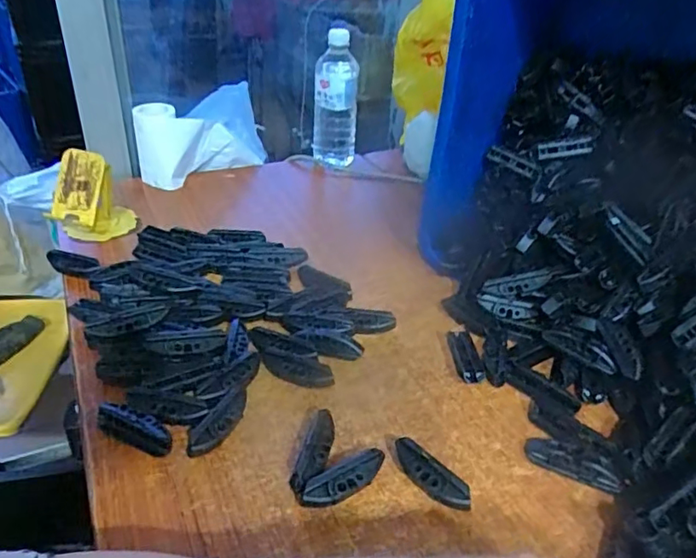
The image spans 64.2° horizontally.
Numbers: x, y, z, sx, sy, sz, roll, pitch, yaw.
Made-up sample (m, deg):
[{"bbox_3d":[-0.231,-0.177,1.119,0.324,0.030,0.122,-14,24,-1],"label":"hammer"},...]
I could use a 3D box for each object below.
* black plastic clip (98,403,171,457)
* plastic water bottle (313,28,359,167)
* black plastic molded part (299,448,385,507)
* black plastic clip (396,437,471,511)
[{"bbox_3d":[-0.166,0.117,0.435,0.067,0.022,0.018,16,34,16],"label":"black plastic clip"},{"bbox_3d":[-0.020,-0.288,0.916,0.070,0.212,0.065,4,33,-2],"label":"plastic water bottle"},{"bbox_3d":[-0.002,0.148,0.405,0.070,0.023,0.018,-20,41,-34],"label":"black plastic molded part"},{"bbox_3d":[0.060,0.148,0.414,0.022,0.021,0.069,-23,42,-37],"label":"black plastic clip"}]

